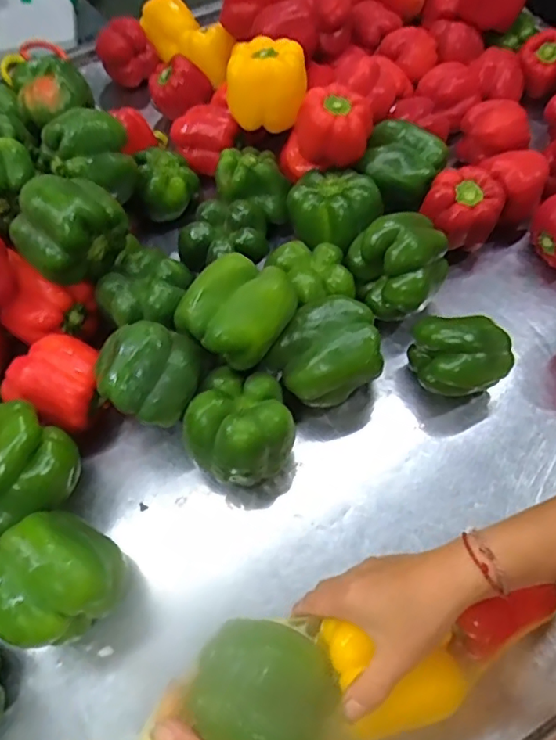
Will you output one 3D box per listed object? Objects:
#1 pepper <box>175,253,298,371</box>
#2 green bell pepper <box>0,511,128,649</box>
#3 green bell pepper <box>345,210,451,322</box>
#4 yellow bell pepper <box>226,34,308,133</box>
[{"bbox_3d":[-0.033,-0.052,0.507,0.083,0.071,0.087,27,64,18],"label":"pepper"},{"bbox_3d":[-0.178,0.178,0.459,0.094,0.099,0.095,-1,59,2],"label":"green bell pepper"},{"bbox_3d":[0.137,-0.111,0.605,0.094,0.104,0.095,-1,59,2],"label":"green bell pepper"},{"bbox_3d":[-0.014,-0.351,0.685,0.097,0.084,0.085,-3,59,1],"label":"yellow bell pepper"}]

